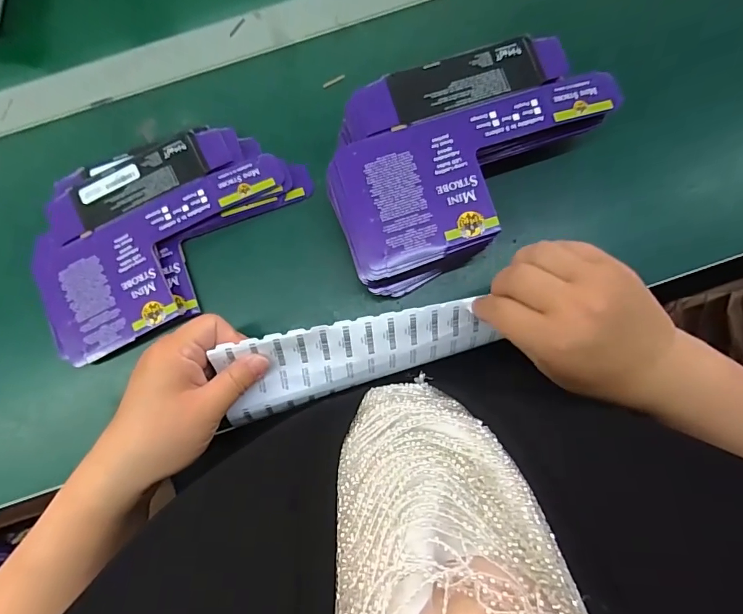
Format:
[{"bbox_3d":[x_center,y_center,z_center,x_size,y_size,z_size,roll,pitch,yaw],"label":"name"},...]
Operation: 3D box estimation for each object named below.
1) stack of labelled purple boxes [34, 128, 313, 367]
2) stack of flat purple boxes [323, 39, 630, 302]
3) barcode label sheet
[{"bbox_3d":[-0.171,-0.067,0.364,0.229,0.019,0.139,-36,83,-4],"label":"stack of labelled purple boxes"},{"bbox_3d":[0.073,-0.112,0.345,0.214,0.057,0.139,-22,83,-2],"label":"stack of flat purple boxes"},{"bbox_3d":[-0.009,0.035,0.320,0.192,0.006,0.063,-12,119,-5],"label":"barcode label sheet"}]

